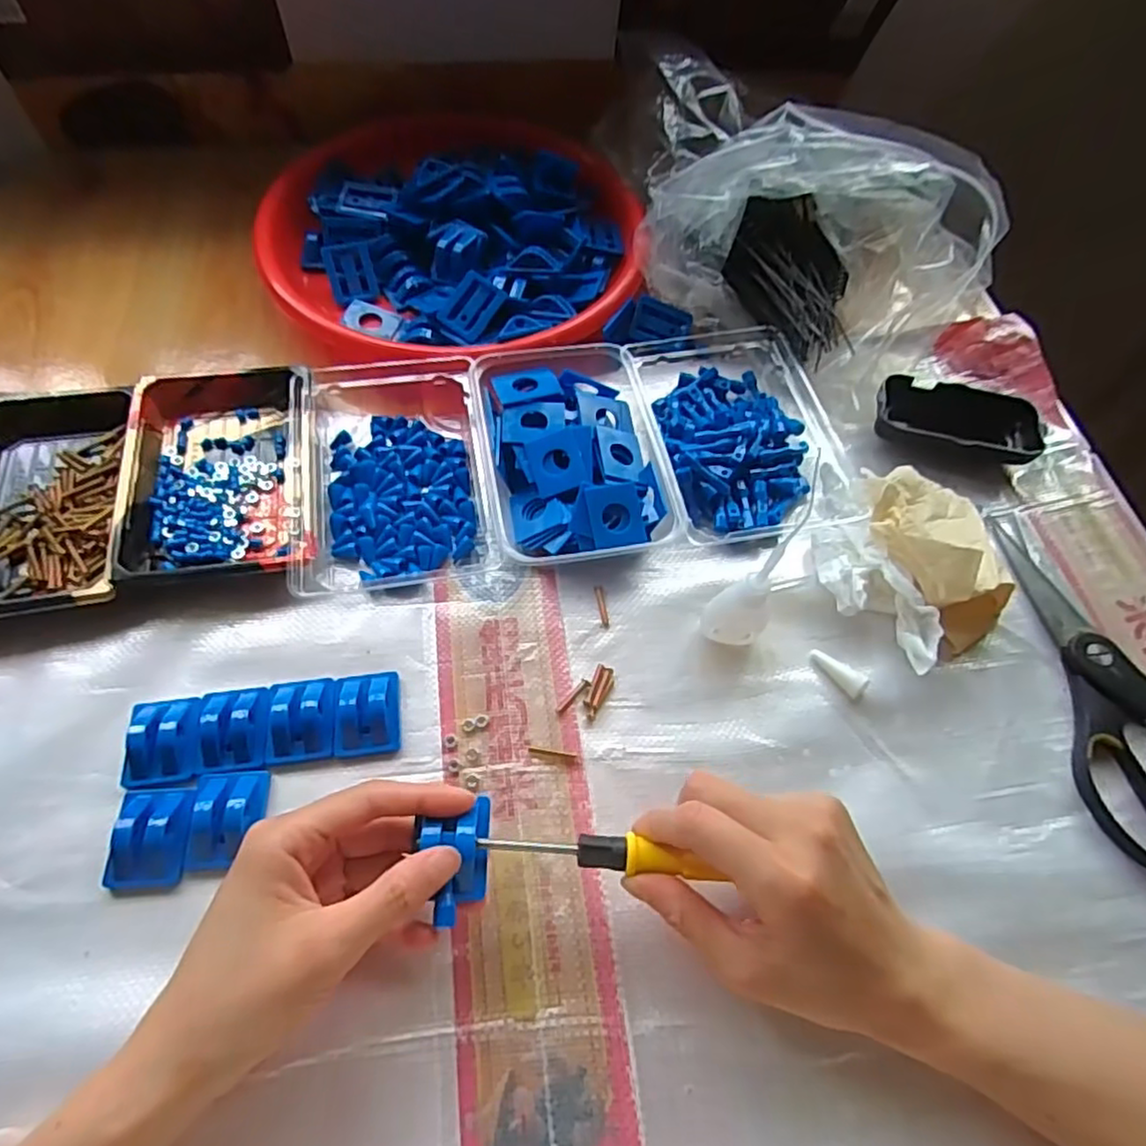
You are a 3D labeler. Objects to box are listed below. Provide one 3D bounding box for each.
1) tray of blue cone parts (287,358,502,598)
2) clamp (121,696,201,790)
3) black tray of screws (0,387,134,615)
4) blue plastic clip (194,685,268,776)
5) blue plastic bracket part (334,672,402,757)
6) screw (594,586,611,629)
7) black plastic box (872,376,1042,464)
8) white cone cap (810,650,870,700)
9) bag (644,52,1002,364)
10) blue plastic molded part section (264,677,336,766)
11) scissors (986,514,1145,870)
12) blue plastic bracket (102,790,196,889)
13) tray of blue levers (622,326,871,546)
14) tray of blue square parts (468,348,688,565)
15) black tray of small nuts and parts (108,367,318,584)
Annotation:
[{"bbox_3d":[-0.116,-0.074,0.432,0.116,0.030,0.184,-8,60,-8],"label":"tray of blue cone parts"},{"bbox_3d":[-0.209,0.085,0.342,0.037,0.015,0.042,-5,60,-6],"label":"clamp"},{"bbox_3d":[-0.325,-0.047,0.407,0.106,0.023,0.164,-9,61,-8],"label":"black tray of screws"},{"bbox_3d":[-0.176,0.080,0.348,0.035,0.013,0.042,-6,60,-7],"label":"blue plastic clip"},{"bbox_3d":[-0.111,0.073,0.360,0.033,0.016,0.045,-4,60,-6],"label":"blue plastic bracket part"},{"bbox_3d":[0.018,0.020,0.401,0.006,0.004,0.028,-6,60,-7],"label":"screw"},{"bbox_3d":[0.263,-0.104,0.464,0.104,0.028,0.054,13,60,4],"label":"black plastic box"},{"bbox_3d":[0.151,0.056,0.382,0.035,0.013,0.014,39,65,18],"label":"white cone cap"},{"bbox_3d":[0.165,-0.255,0.489,0.265,0.092,0.152,27,62,12],"label":"bag"},{"bbox_3d":[-0.144,0.077,0.355,0.034,0.015,0.043,-5,60,-6],"label":"blue plastic molded part section"},{"bbox_3d":[0.317,0.058,0.387,0.096,0.015,0.214,0,60,-4],"label":"scissors"},{"bbox_3d":[-0.201,0.125,0.319,0.036,0.015,0.044,0,60,-3],"label":"blue plastic bracket"},{"bbox_3d":[0.108,-0.103,0.459,0.121,0.033,0.186,-9,60,-8],"label":"tray of blue levers"},{"bbox_3d":[-0.001,-0.076,0.434,0.107,0.037,0.166,-8,60,-8],"label":"tray of blue square parts"},{"bbox_3d":[-0.220,-0.068,0.421,0.110,0.031,0.152,-8,60,-8],"label":"black tray of small nuts and parts"}]

